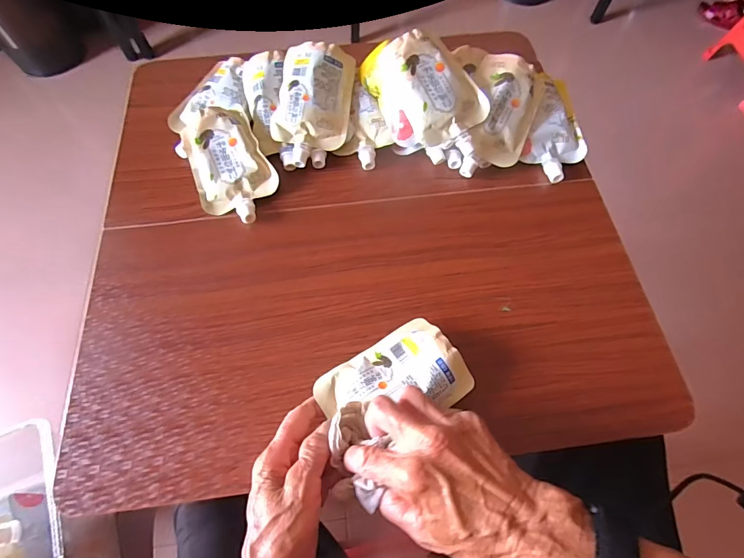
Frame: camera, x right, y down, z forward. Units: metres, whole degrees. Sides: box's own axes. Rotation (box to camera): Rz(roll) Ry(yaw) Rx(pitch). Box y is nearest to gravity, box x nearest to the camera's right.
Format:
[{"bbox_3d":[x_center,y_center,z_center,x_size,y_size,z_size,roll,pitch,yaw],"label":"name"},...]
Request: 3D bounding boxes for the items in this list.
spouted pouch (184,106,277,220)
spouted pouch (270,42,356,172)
[{"bbox_3d":[-0.168,-0.133,0.461,0.087,0.037,0.148,-27,68,-12],"label":"spouted pouch"},{"bbox_3d":[-0.072,-0.212,0.481,0.088,0.022,0.148,10,87,-8],"label":"spouted pouch"}]

